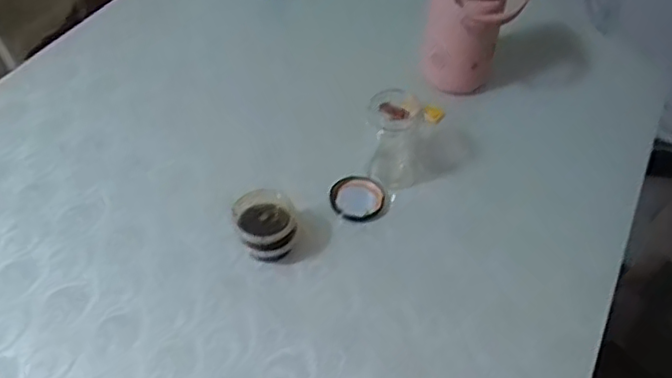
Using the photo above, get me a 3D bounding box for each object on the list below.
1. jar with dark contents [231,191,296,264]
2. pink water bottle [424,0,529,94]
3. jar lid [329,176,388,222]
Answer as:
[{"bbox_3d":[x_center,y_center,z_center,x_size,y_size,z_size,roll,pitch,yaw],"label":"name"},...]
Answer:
[{"bbox_3d":[-0.078,0.044,0.690,0.063,0.066,0.058,1,48,-1],"label":"jar with dark contents"},{"bbox_3d":[0.182,-0.221,0.836,0.116,0.219,0.106,22,51,16],"label":"pink water bottle"},{"bbox_3d":[0.026,0.011,0.757,0.062,0.013,0.070,-30,56,-26],"label":"jar lid"}]

